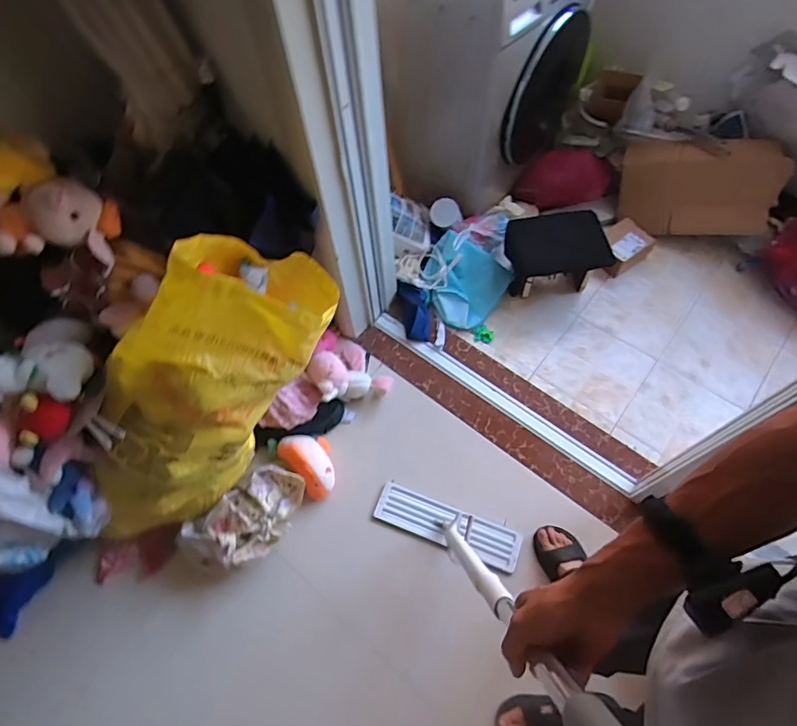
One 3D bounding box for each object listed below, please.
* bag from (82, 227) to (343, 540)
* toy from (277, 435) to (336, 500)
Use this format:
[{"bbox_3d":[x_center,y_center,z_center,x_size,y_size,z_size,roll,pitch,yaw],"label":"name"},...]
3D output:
[{"bbox_3d":[-0.481,0.119,1.154,0.295,0.451,0.830,38,106,17],"label":"bag"},{"bbox_3d":[-0.257,0.284,1.407,0.137,0.104,0.214,-39,66,-15],"label":"toy"}]

